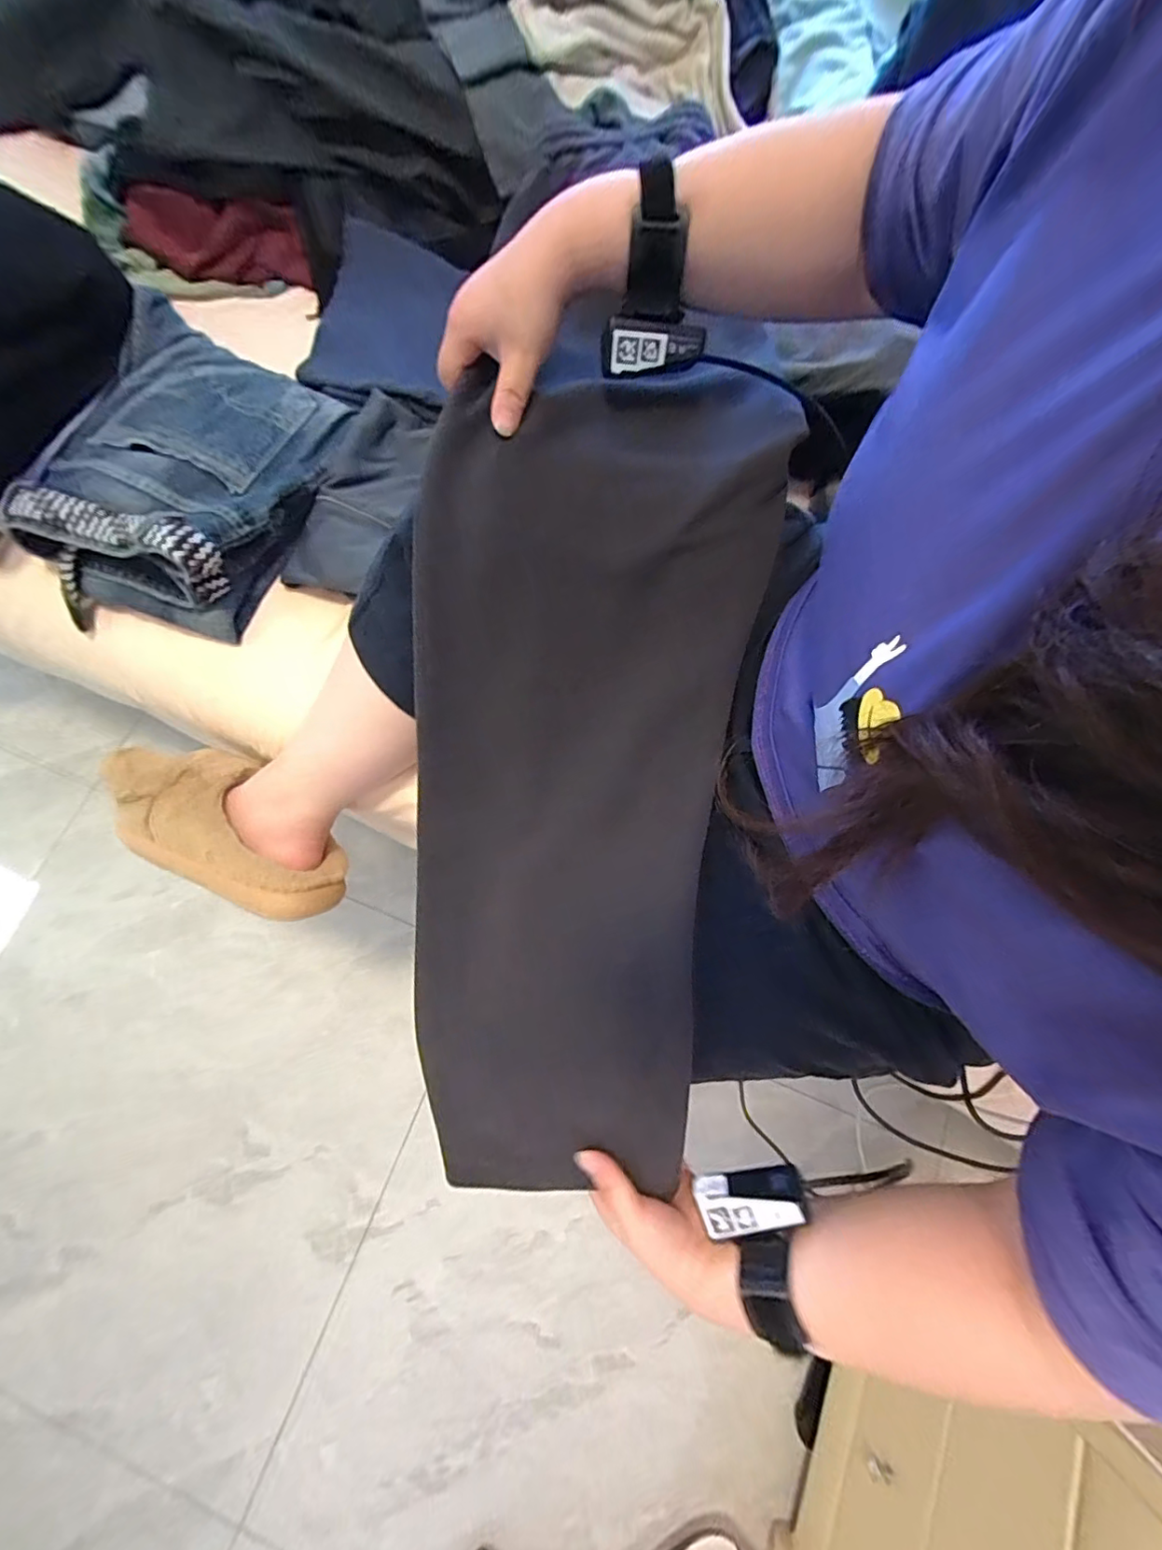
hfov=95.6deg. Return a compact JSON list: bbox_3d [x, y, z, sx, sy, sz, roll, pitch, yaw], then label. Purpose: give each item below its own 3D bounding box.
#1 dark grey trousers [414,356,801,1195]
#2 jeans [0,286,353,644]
[{"bbox_3d":[-0.010,-0.002,0.387,0.247,0.073,0.609,7,88,2],"label":"dark grey trousers"},{"bbox_3d":[-0.415,-0.326,0.557,0.256,0.091,0.339,17,75,4],"label":"jeans"}]

